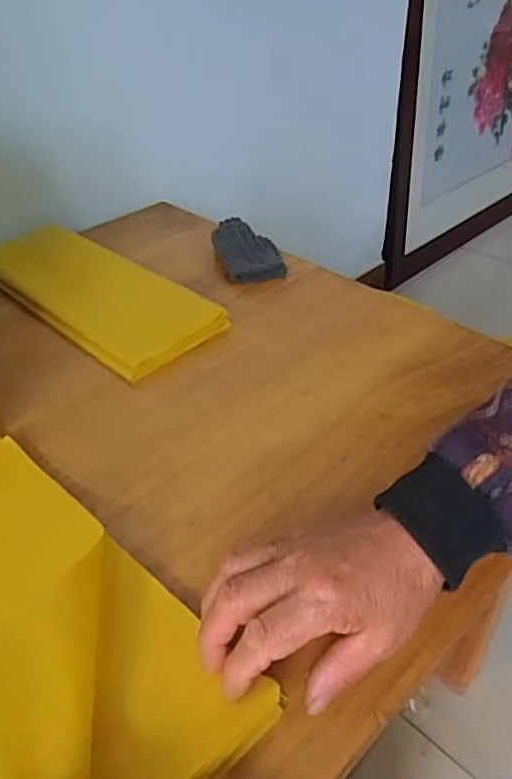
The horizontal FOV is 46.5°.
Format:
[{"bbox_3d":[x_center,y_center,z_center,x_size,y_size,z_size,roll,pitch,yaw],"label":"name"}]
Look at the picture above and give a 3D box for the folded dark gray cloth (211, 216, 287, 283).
[{"bbox_3d":[-0.011,-0.168,0.711,0.071,0.036,0.107,-13,40,-12],"label":"folded dark gray cloth"}]

